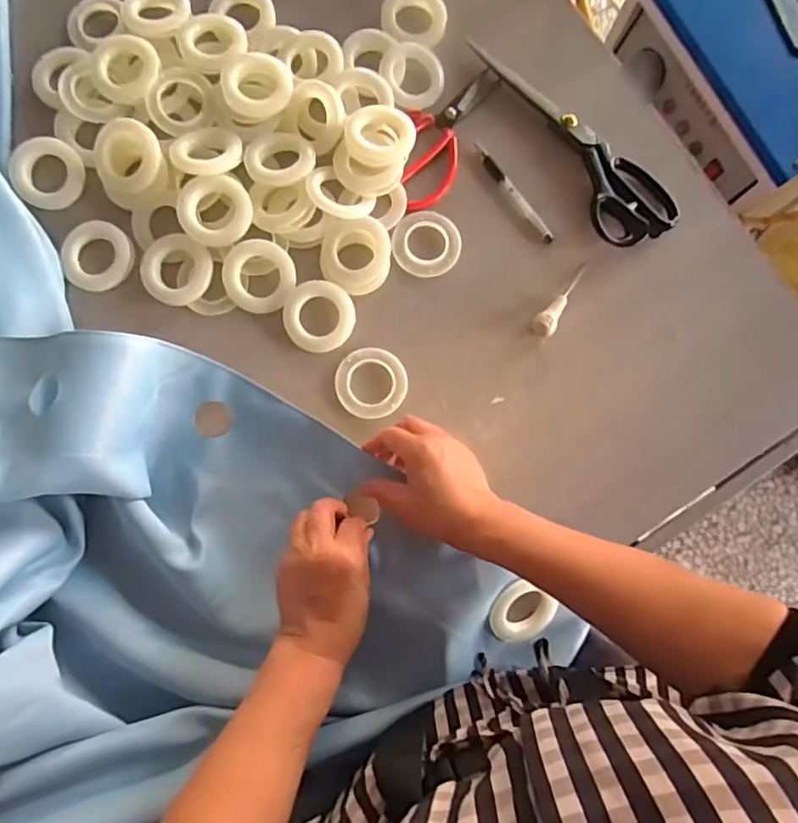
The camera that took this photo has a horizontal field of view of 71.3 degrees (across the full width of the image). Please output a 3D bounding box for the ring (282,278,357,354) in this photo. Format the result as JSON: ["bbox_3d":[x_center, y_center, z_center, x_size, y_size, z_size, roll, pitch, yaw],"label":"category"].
[{"bbox_3d":[-0.079,-0.095,0.554,0.068,0.013,0.068,0,81,-2],"label":"ring"}]

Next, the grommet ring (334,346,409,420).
[{"bbox_3d":[-0.027,-0.029,0.550,0.069,0.007,0.070,0,81,-2],"label":"grommet ring"}]

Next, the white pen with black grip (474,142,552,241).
[{"bbox_3d":[0.120,-0.230,0.586,0.012,0.007,0.128,-36,84,-7],"label":"white pen with black grip"}]

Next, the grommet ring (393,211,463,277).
[{"bbox_3d":[0.029,-0.173,0.572,0.067,0.010,0.069,0,81,-2],"label":"grommet ring"}]

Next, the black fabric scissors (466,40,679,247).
[{"bbox_3d":[0.191,-0.294,0.583,0.089,0.023,0.268,-30,83,-6],"label":"black fabric scissors"}]

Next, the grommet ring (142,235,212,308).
[{"bbox_3d":[-0.223,-0.143,0.550,0.073,0.018,0.066,26,81,2],"label":"grommet ring"}]

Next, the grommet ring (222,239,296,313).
[{"bbox_3d":[-0.139,-0.135,0.553,0.069,0.018,0.068,0,81,-2],"label":"grommet ring"}]

